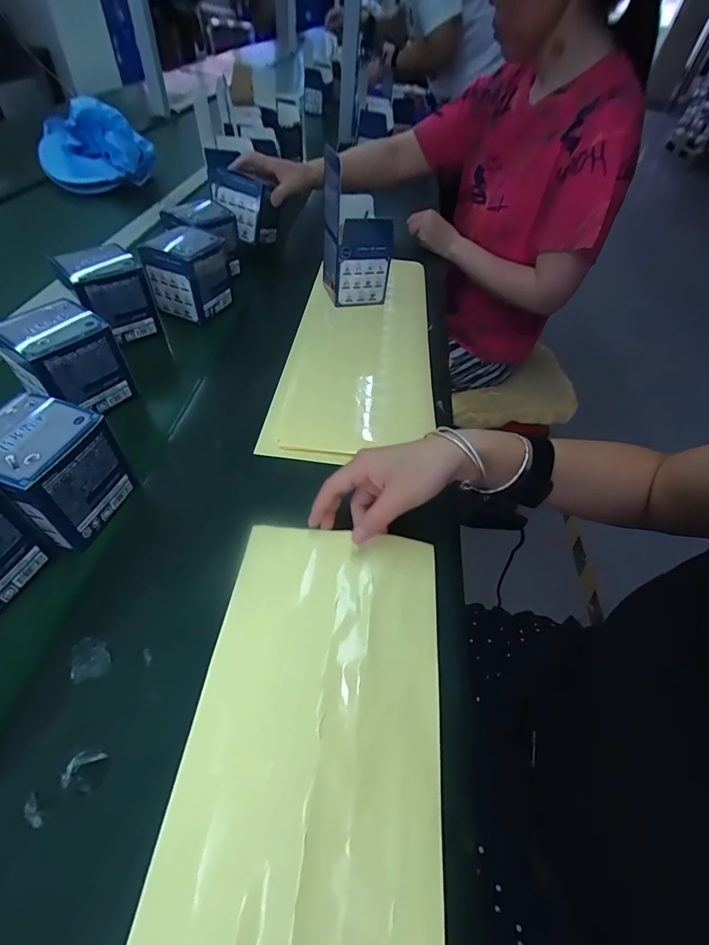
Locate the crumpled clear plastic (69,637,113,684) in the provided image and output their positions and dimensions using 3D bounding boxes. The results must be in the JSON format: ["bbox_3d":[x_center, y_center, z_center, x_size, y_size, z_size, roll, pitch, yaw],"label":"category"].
[{"bbox_3d":[-0.191,0.133,0.290,0.025,0.008,0.033,-28,59,-23],"label":"crumpled clear plastic"}]

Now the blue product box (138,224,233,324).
[{"bbox_3d":[-0.228,-0.280,0.562,0.087,0.091,0.085,20,54,11],"label":"blue product box"}]

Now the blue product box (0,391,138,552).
[{"bbox_3d":[-0.252,-0.002,0.333,0.080,0.087,0.084,15,53,8],"label":"blue product box"}]

